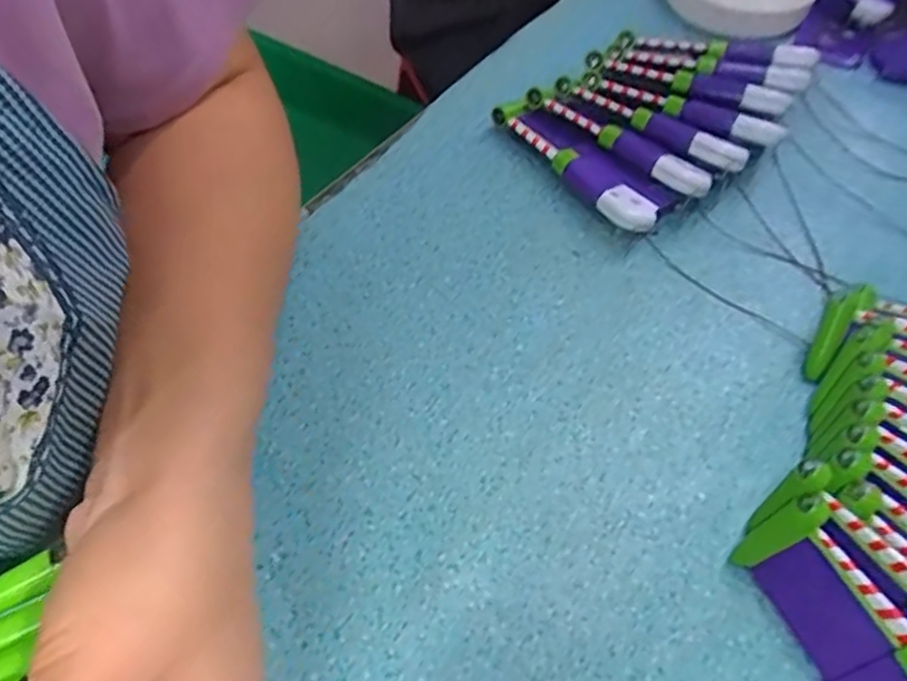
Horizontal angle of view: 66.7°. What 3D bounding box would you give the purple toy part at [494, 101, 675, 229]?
[{"bbox_3d":[0.070,-0.101,0.388,0.029,0.019,0.121,-31,61,-21],"label":"purple toy part"}]

